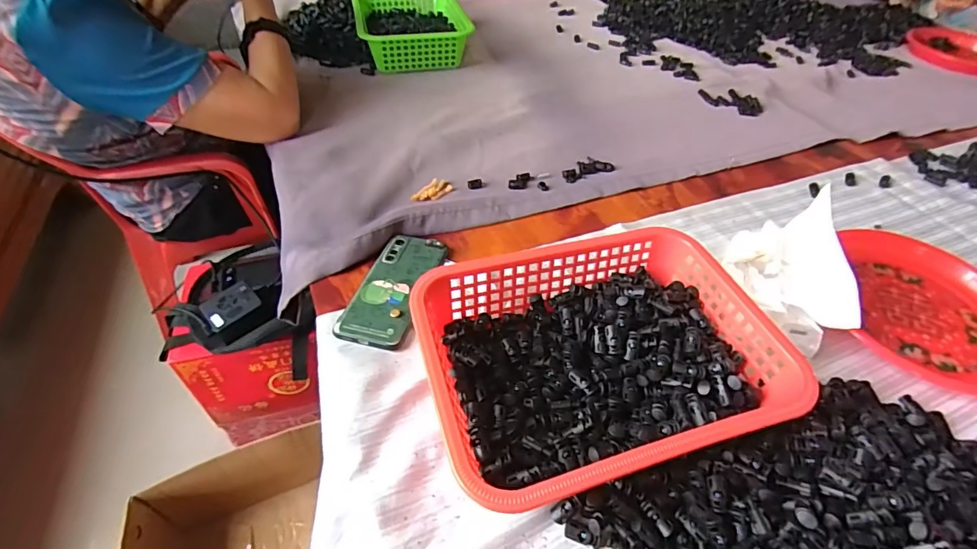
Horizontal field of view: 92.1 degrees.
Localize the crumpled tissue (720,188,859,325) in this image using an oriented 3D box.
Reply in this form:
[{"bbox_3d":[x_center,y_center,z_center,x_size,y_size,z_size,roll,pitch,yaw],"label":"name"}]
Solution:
[{"bbox_3d":[0.313,-0.017,0.503,0.070,0.113,0.174,1,47,-2],"label":"crumpled tissue"}]

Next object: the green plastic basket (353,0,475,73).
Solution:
[{"bbox_3d":[-0.165,-0.524,0.997,0.219,0.069,0.272,-8,48,-10],"label":"green plastic basket"}]

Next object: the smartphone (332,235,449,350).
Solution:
[{"bbox_3d":[-0.104,0.012,0.525,0.073,0.011,0.157,13,48,9],"label":"smartphone"}]

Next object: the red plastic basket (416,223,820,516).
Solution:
[{"bbox_3d":[0.093,0.071,0.427,0.292,0.079,0.217,-11,49,-13],"label":"red plastic basket"}]

